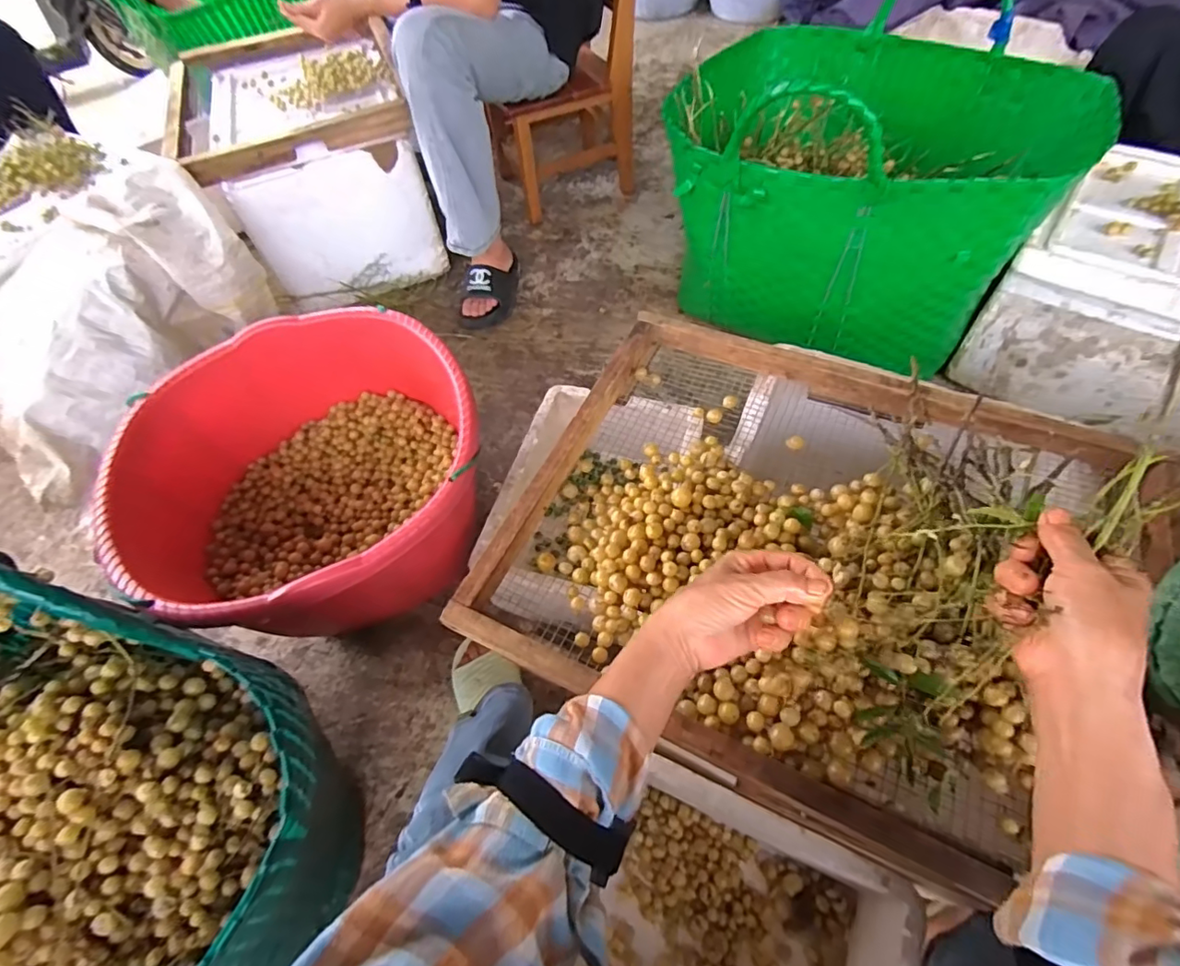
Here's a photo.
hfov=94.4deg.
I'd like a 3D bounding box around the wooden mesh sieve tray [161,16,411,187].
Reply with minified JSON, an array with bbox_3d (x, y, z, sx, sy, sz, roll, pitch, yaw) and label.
[{"bbox_3d":[-0.605,-0.776,1.090,0.448,0.058,0.470,-23,58,-10],"label":"wooden mesh sieve tray"}]

